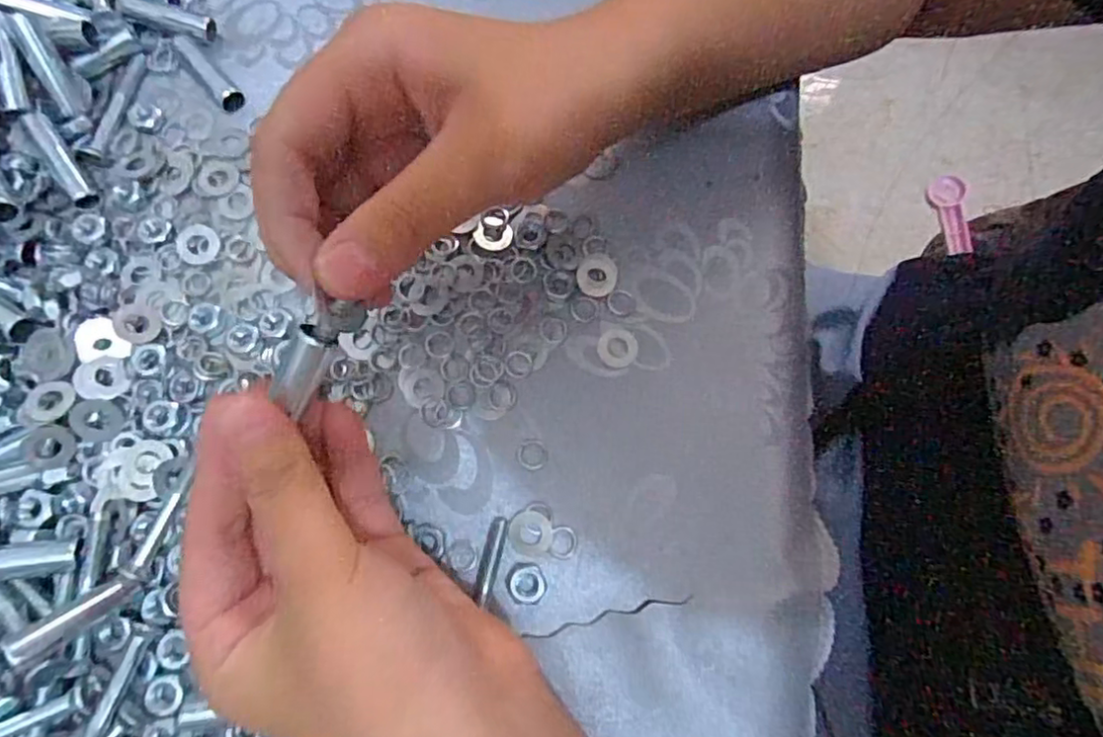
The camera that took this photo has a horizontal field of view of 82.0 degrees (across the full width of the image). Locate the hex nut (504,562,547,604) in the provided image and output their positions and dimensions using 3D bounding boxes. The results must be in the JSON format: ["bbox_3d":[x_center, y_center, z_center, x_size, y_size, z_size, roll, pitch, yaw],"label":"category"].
[{"bbox_3d":[-0.009,0.078,0.231,0.014,0.004,0.014,-41,80,-11],"label":"hex nut"}]

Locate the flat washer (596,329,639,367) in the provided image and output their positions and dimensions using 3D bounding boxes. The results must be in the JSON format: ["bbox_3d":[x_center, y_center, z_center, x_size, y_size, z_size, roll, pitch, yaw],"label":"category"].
[{"bbox_3d":[0.027,-0.009,0.256,0.016,0.004,0.016,0,76,-1],"label":"flat washer"}]

